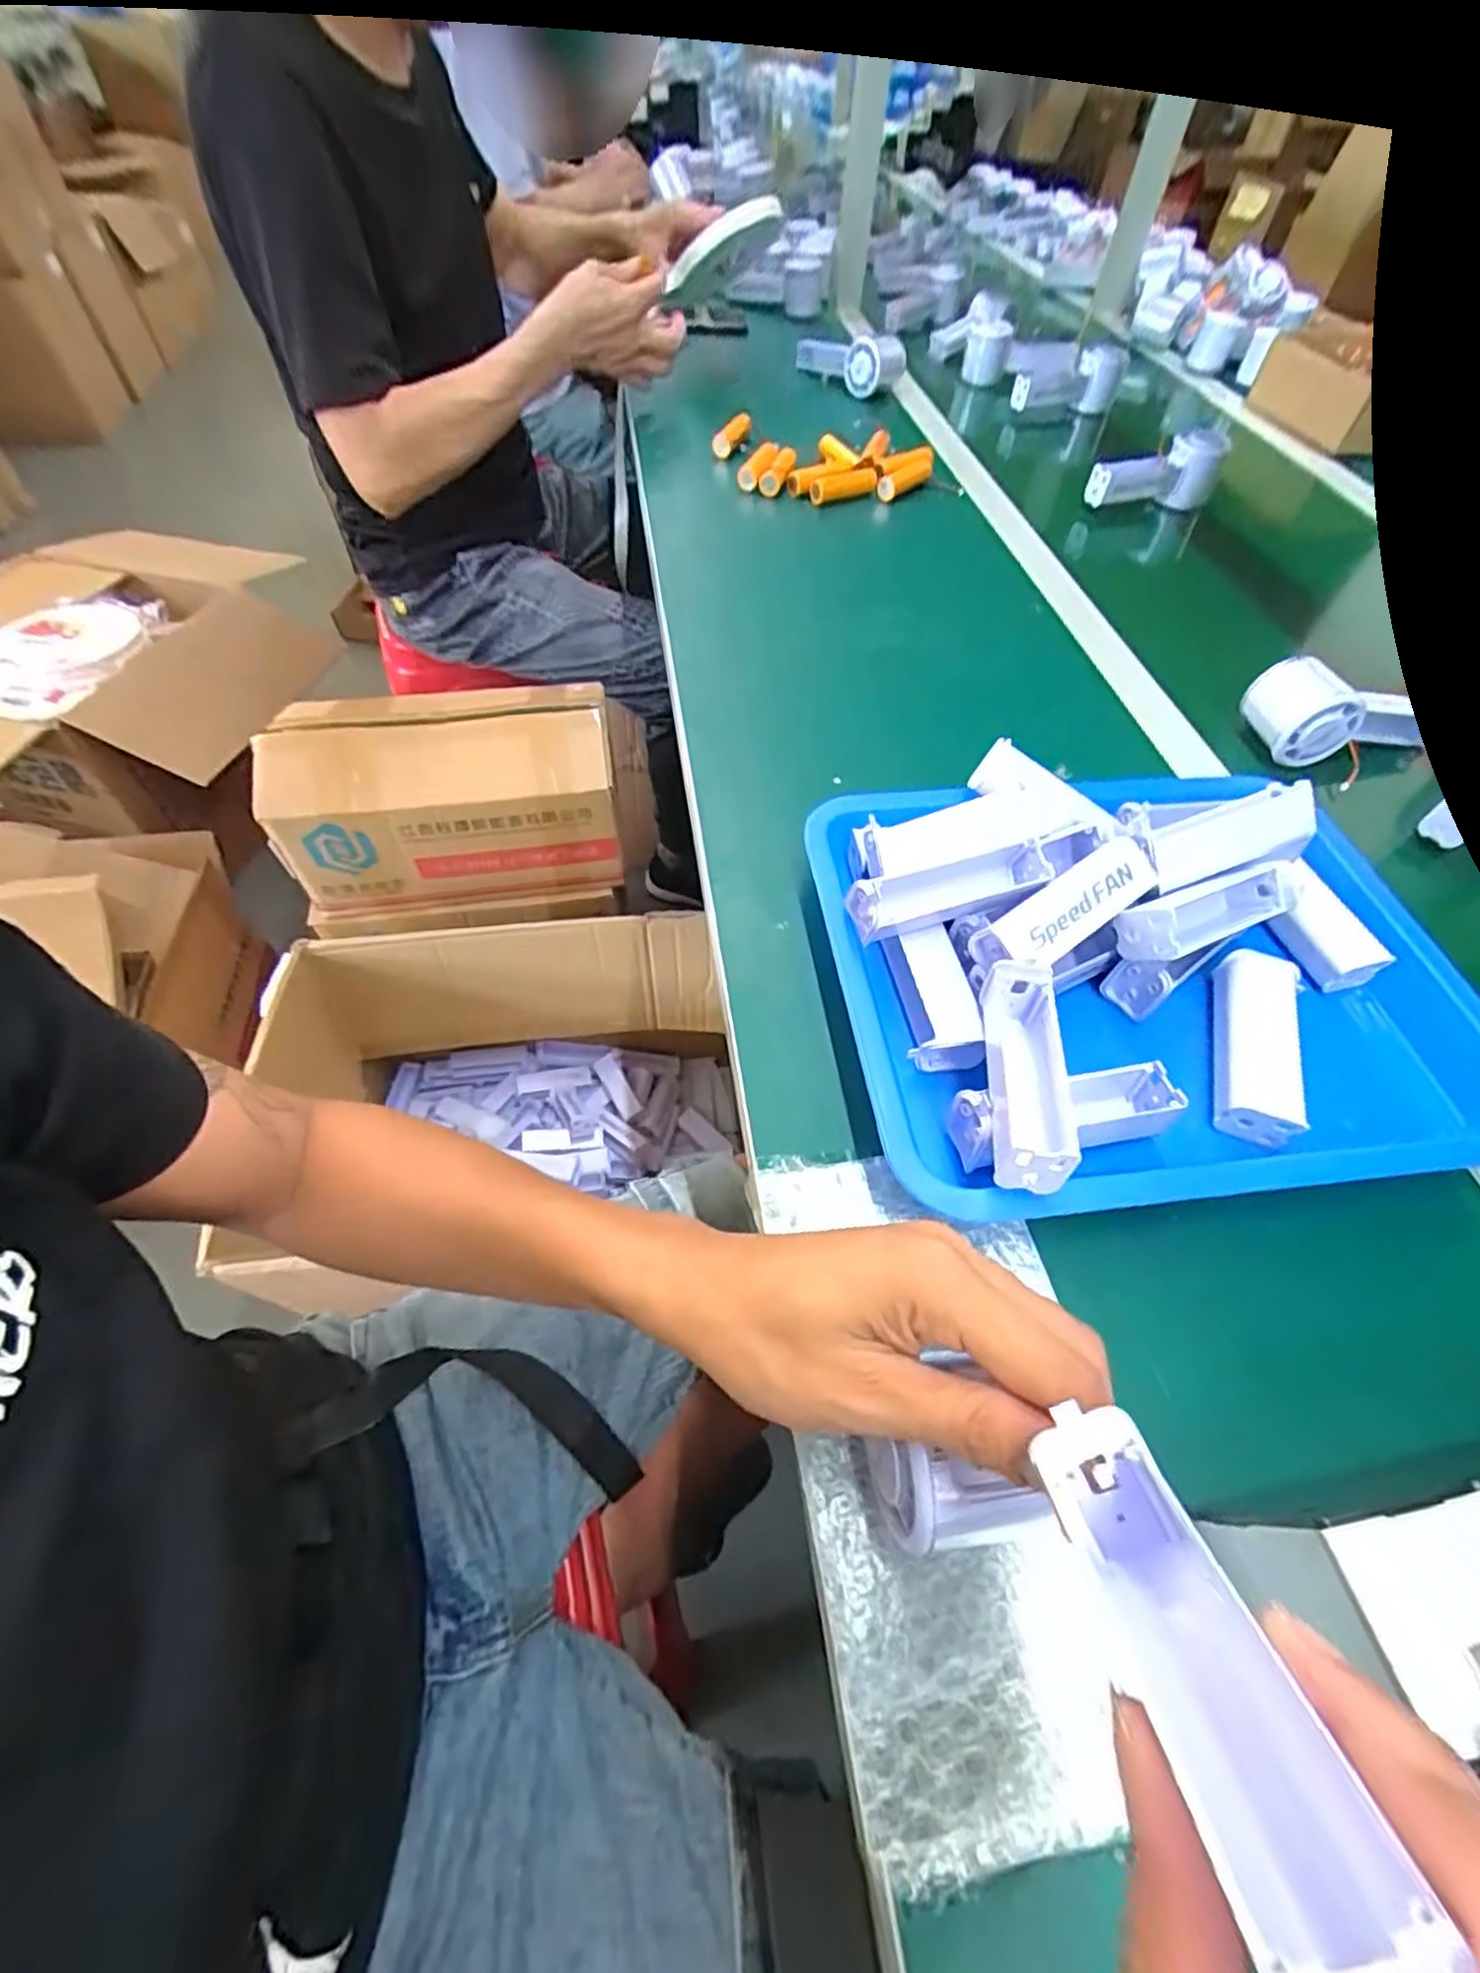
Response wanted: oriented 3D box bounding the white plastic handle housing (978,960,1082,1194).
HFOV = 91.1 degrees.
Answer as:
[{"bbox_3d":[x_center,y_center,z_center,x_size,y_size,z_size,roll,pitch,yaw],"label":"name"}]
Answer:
[{"bbox_3d":[0.125,0.037,0.316,0.033,0.038,0.099,9,55,3],"label":"white plastic handle housing"}]

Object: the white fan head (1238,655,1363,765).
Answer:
[{"bbox_3d":[0.423,-0.208,0.545,0.059,0.050,0.058,-4,56,-6],"label":"white fan head"}]

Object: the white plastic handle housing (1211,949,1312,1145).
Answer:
[{"bbox_3d":[0.265,0.028,0.372,0.038,0.022,0.103,20,57,11],"label":"white plastic handle housing"}]

